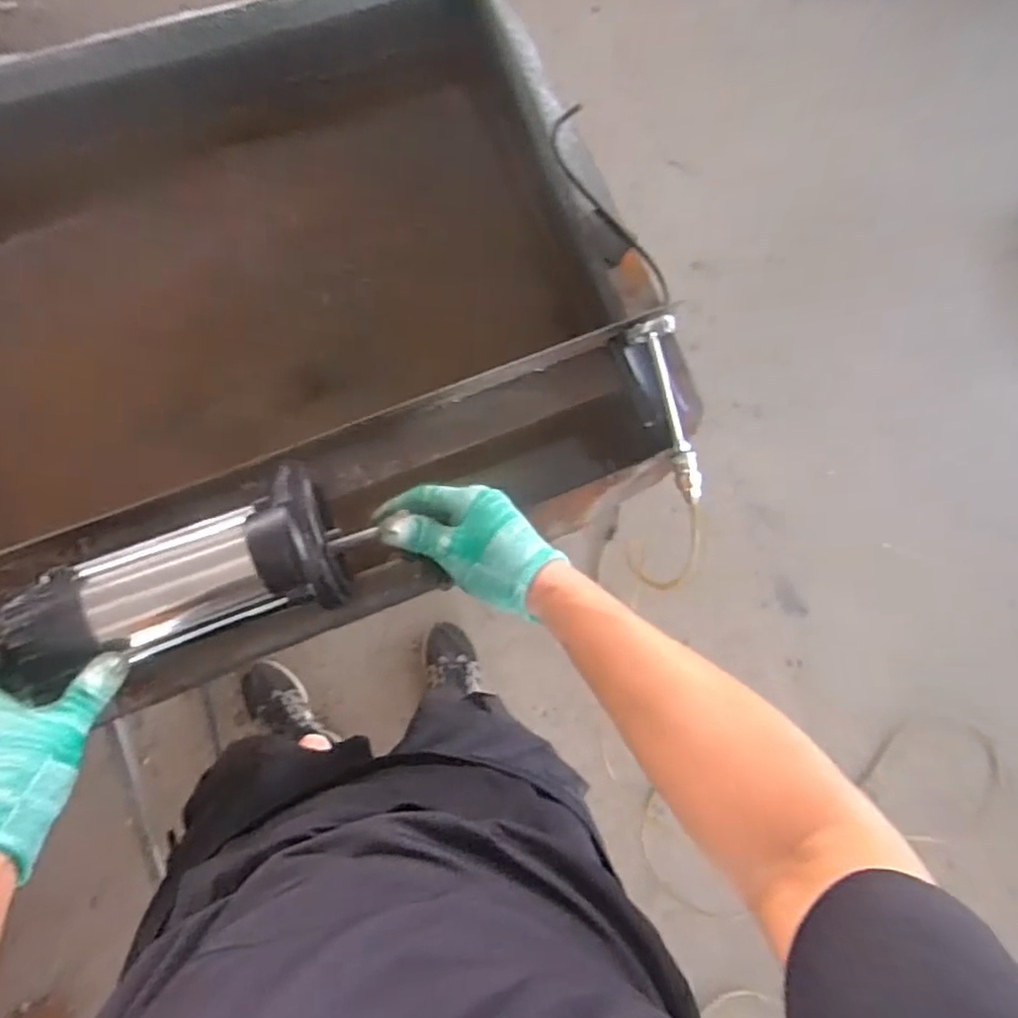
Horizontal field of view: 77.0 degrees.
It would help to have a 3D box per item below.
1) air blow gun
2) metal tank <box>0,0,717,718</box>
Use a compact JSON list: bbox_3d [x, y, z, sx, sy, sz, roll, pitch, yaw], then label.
[{"bbox_3d":[0.154,-0.091,0.603,0.033,0.030,0.176,-18,99,-7],"label":"air blow gun"},{"bbox_3d":[-0.269,-0.167,0.702,0.742,0.309,0.586,-25,87,-8],"label":"metal tank"}]

